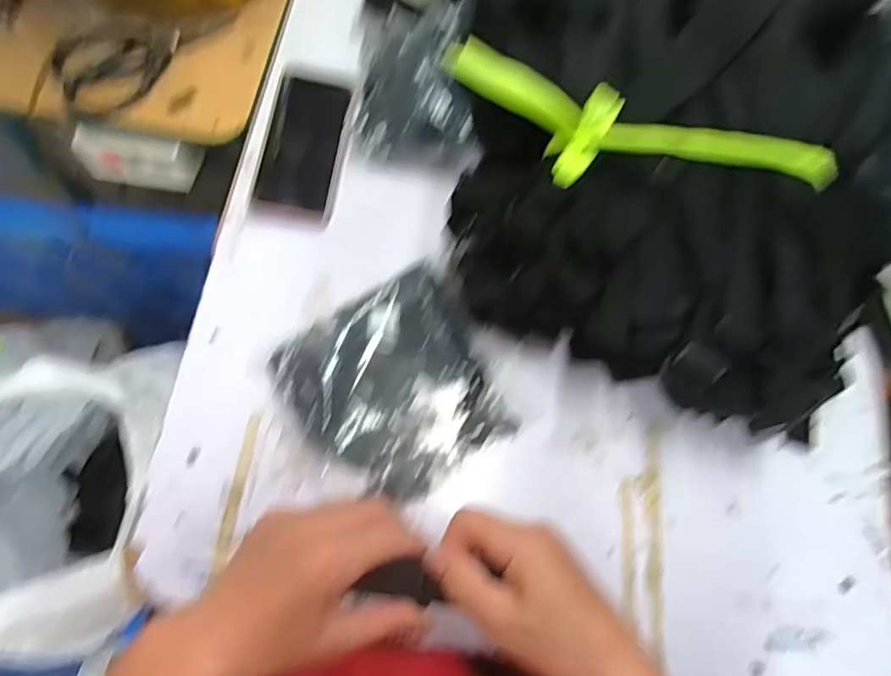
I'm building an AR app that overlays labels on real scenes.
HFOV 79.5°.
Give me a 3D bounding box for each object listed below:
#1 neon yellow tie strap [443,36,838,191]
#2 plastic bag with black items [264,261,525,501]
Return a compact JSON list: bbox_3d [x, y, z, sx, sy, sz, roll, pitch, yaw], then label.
[{"bbox_3d":[0.132,-0.136,0.383,0.281,0.046,0.075,18,72,4],"label":"neon yellow tie strap"},{"bbox_3d":[-0.040,0.039,0.455,0.167,0.030,0.165,-33,76,-12],"label":"plastic bag with black items"}]

